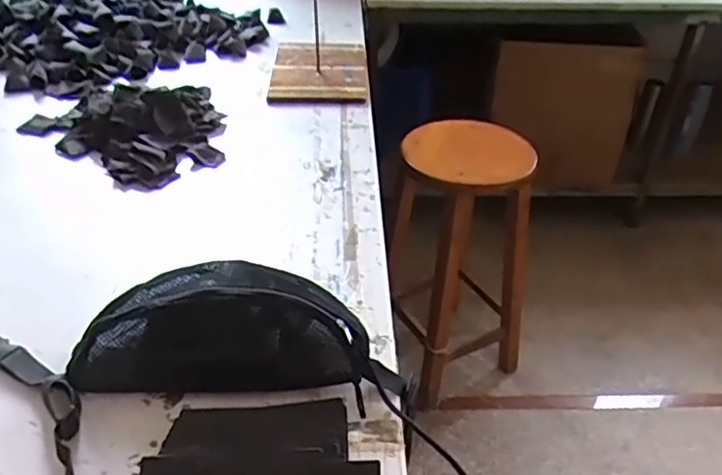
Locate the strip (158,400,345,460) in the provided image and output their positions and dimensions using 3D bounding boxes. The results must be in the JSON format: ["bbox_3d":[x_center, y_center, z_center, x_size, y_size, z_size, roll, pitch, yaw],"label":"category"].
[{"bbox_3d":[-0.089,0.167,0.553,0.152,0.013,0.063,0,36,1],"label":"strip"}]

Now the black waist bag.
[{"bbox_3d":[-0.120,0.075,0.628,0.315,0.091,0.133,2,37,-1],"label":"black waist bag"}]

